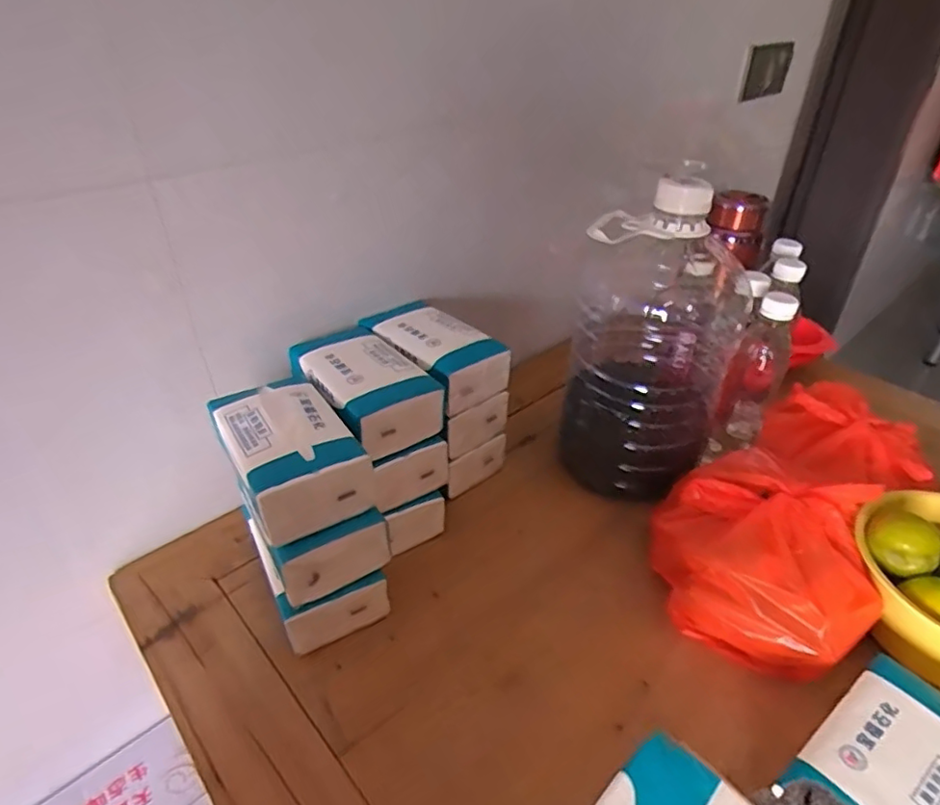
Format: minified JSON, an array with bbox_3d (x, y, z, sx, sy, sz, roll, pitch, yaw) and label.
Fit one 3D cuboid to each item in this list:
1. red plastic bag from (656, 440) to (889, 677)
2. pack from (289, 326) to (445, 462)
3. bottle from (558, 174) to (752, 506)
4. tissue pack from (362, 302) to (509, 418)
[{"bbox_3d":[0.265,0.133,0.537,0.182,0.109,0.190,19,38,24],"label":"red plastic bag"},{"bbox_3d":[-0.109,-0.017,0.578,0.093,0.050,0.162,-24,42,-30],"label":"pack"},{"bbox_3d":[0.202,-0.073,0.648,0.156,0.326,0.178,10,35,13],"label":"bottle"},{"bbox_3d":[-0.041,-0.057,0.643,0.099,0.057,0.166,-24,42,-30],"label":"tissue pack"}]

